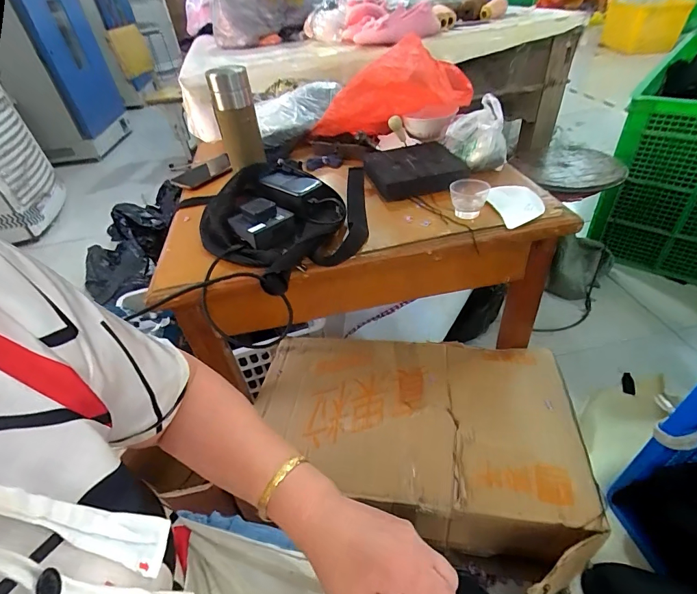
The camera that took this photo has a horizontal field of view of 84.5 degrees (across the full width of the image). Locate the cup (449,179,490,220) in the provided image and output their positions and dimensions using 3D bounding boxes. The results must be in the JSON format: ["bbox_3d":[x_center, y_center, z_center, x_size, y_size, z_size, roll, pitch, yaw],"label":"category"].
[{"bbox_3d":[0.181,-0.150,0.576,0.049,0.046,0.048,-4,41,3],"label":"cup"}]

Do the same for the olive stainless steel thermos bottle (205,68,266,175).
[{"bbox_3d":[-0.201,-0.318,0.693,0.070,0.162,0.063,-17,42,-11],"label":"olive stainless steel thermos bottle"}]

